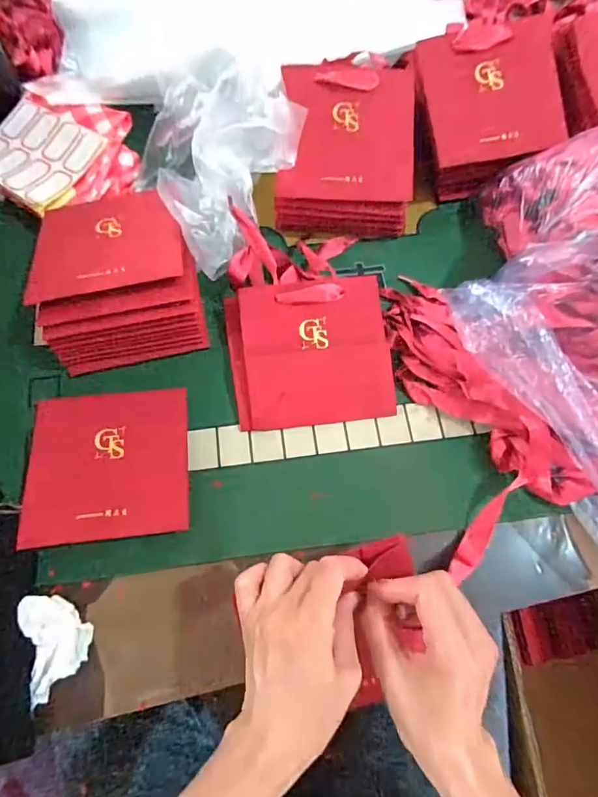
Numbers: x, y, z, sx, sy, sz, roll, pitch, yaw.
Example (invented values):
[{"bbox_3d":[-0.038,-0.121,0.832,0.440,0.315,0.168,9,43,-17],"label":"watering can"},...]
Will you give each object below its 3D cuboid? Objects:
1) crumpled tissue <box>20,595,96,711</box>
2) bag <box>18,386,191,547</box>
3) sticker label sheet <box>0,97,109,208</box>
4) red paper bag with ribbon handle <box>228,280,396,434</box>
[{"bbox_3d":[-0.198,0.200,0.378,0.046,0.019,0.079,-13,70,-6],"label":"crumpled tissue"},{"bbox_3d":[-0.173,0.058,0.425,0.138,0.022,0.136,-7,70,-4],"label":"bag"},{"bbox_3d":[-0.295,-0.278,0.522,0.132,0.010,0.112,33,72,10],"label":"sticker label sheet"},{"bbox_3d":[0.011,-0.044,0.458,0.153,0.010,0.139,-7,87,-1],"label":"red paper bag with ribbon handle"}]

